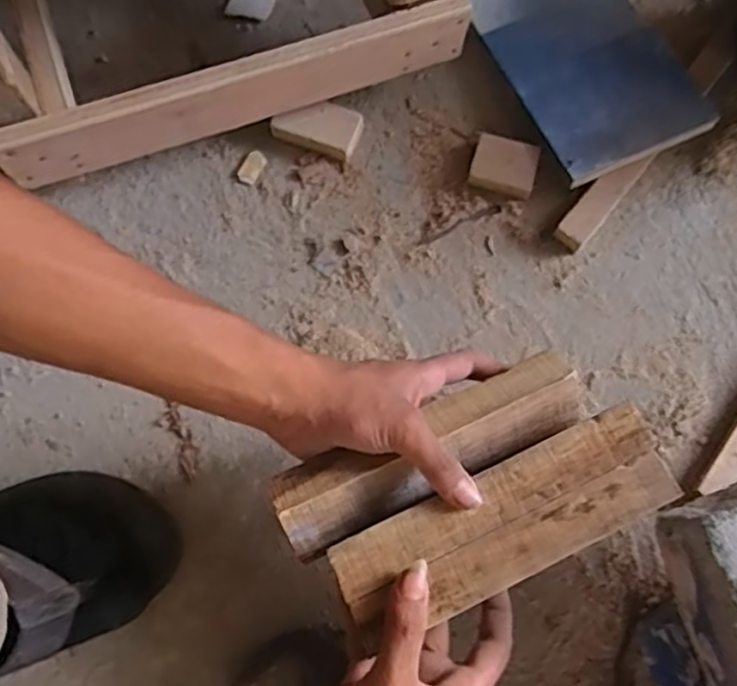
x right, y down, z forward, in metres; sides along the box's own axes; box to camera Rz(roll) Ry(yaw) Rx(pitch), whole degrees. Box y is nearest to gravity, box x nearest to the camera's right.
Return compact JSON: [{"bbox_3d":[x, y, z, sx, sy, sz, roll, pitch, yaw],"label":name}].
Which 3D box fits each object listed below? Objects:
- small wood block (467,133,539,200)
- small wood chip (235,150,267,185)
[{"bbox_3d":[0.113,-0.147,0.579,0.053,0.019,0.046,15,74,3],"label":"small wood block"},{"bbox_3d":[-0.099,-0.149,0.586,0.017,0.004,0.028,31,76,8],"label":"small wood chip"}]

